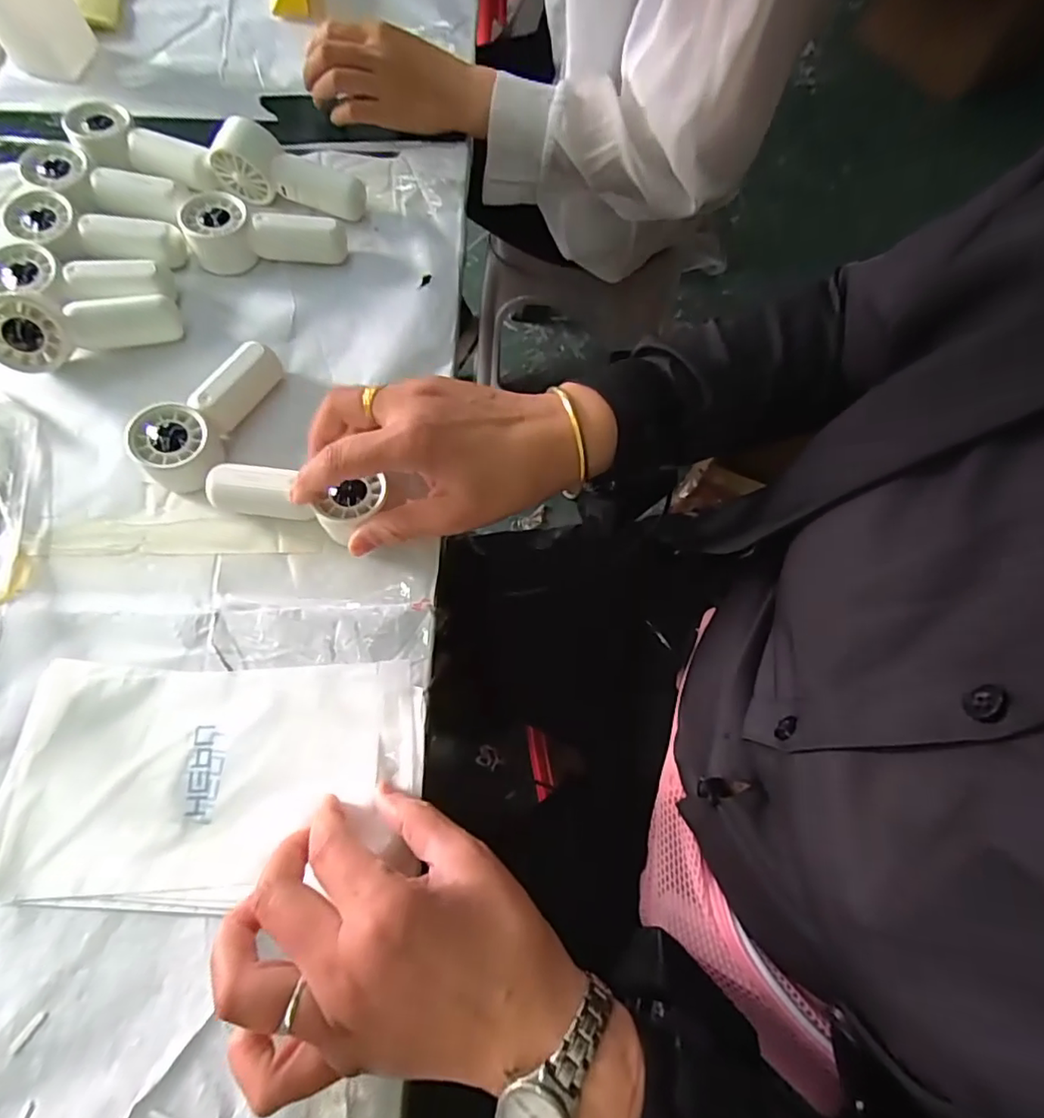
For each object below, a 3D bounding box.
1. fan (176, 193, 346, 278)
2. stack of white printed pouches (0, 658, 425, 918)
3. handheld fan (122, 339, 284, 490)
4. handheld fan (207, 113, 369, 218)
[{"bbox_3d":[-0.186,-0.240,0.426,0.109,0.032,0.044,-8,71,-5],"label":"fan"},{"bbox_3d":[-0.166,0.118,0.313,0.219,0.010,0.121,0,70,-2],"label":"stack of white printed pouches"},{"bbox_3d":[-0.202,-0.095,0.371,0.037,0.033,0.105,25,71,7],"label":"handheld fan"},{"bbox_3d":[-0.178,-0.291,0.447,0.112,0.051,0.033,10,69,-17],"label":"handheld fan"}]

